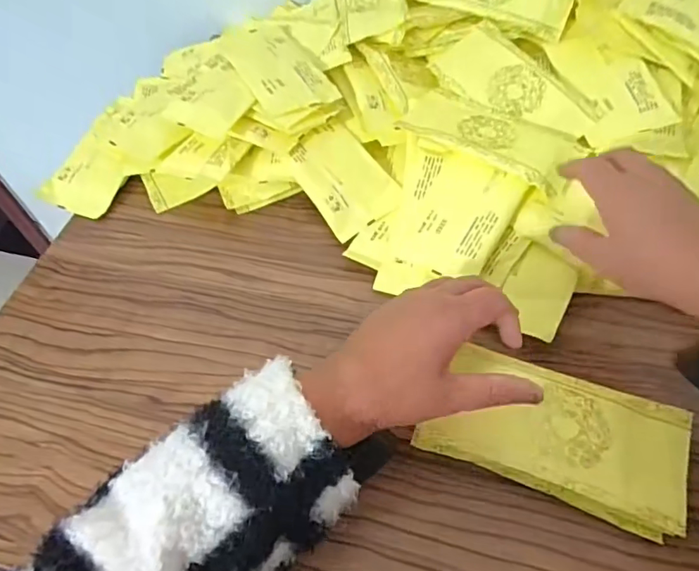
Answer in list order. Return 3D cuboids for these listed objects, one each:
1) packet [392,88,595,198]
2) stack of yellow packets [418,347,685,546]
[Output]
[{"bbox_3d":[0.137,-0.151,0.503,0.178,0.015,0.083,31,63,21],"label":"packet"},{"bbox_3d":[0.147,0.105,0.362,0.172,0.022,0.087,16,59,13],"label":"stack of yellow packets"}]

